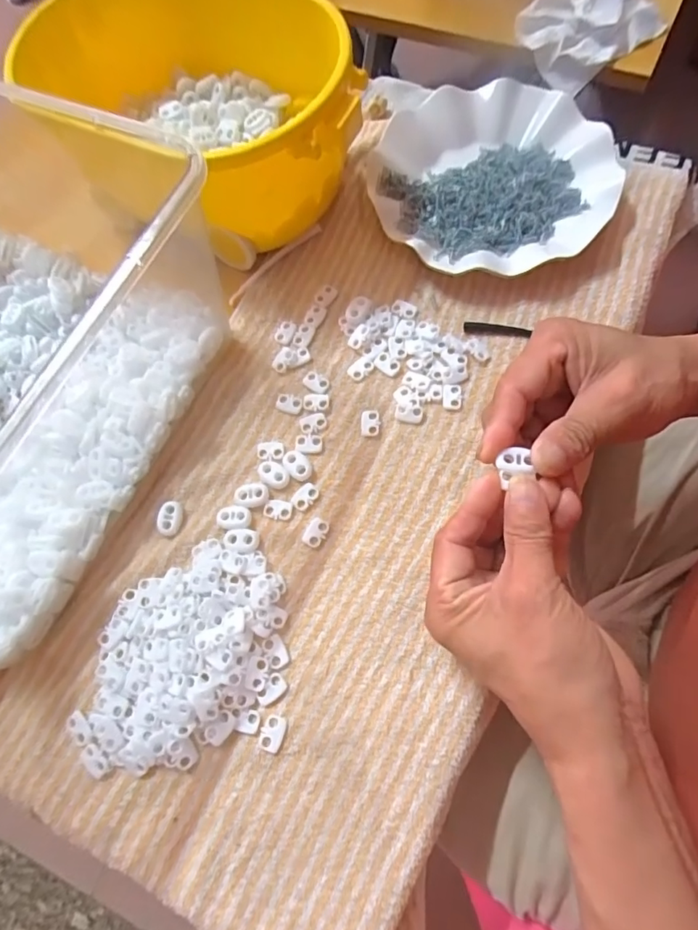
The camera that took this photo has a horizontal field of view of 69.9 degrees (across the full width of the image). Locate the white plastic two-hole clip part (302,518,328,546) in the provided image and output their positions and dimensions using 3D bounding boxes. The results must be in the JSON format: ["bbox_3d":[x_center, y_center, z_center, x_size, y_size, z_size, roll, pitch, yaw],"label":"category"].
[{"bbox_3d":[-0.021,0.043,0.317,0.012,0.004,0.018,26,75,13],"label":"white plastic two-hole clip part"}]

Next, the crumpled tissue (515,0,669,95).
[{"bbox_3d":[0.220,-0.404,0.463,0.117,0.035,0.097,-32,71,-7],"label":"crumpled tissue"}]

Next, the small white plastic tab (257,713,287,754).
[{"bbox_3d":[-0.043,0.151,0.280,0.013,0.004,0.019,16,73,11],"label":"small white plastic tab"}]

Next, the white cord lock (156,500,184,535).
[{"bbox_3d":[-0.116,0.034,0.325,0.015,0.005,0.023,2,71,6],"label":"white cord lock"}]

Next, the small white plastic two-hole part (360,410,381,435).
[{"bbox_3d":[0.015,-0.029,0.339,0.013,0.004,0.019,4,71,7],"label":"small white plastic two-hole part"}]

